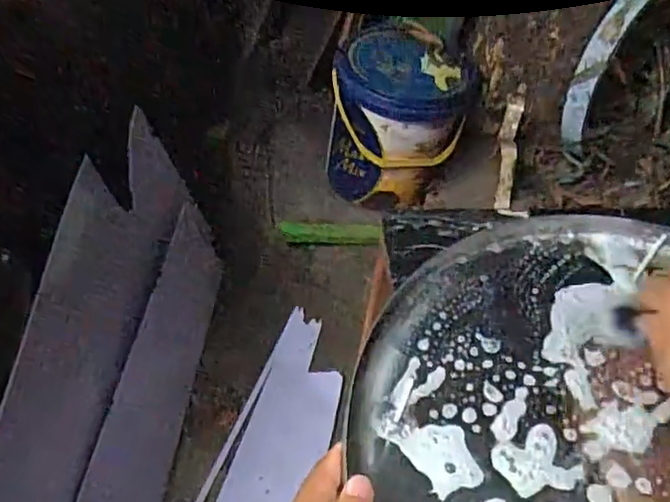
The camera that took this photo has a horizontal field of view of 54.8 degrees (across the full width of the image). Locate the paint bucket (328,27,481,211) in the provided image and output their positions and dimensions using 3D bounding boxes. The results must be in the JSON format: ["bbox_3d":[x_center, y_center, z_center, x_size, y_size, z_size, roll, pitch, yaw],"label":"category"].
[{"bbox_3d":[0.113,-0.236,1.114,0.232,0.225,0.230,14,52,7],"label":"paint bucket"}]

